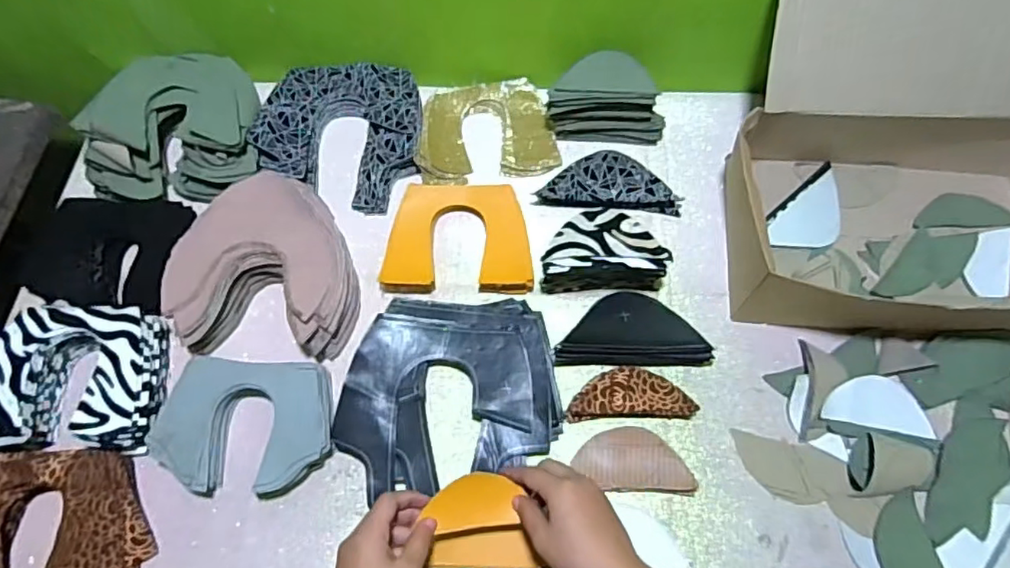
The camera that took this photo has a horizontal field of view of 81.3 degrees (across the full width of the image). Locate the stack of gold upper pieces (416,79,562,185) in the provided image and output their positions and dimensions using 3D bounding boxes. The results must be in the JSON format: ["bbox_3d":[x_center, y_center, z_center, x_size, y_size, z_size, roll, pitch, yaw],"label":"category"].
[{"bbox_3d":[-0.023,-0.188,0.703,0.160,0.029,0.131,-7,68,-2],"label":"stack of gold upper pieces"}]

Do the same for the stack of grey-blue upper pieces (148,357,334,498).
[{"bbox_3d":[-0.243,0.134,0.557,0.159,0.037,0.122,1,65,1],"label":"stack of grey-blue upper pieces"}]

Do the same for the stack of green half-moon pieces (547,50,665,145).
[{"bbox_3d":[0.117,-0.215,0.676,0.133,0.070,0.064,2,65,4],"label":"stack of green half-moon pieces"}]

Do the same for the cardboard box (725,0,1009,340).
[{"bbox_3d":[0.401,-0.139,0.544,0.337,0.251,0.331,1,65,3],"label":"cardboard box"}]

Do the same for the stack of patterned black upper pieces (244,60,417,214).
[{"bbox_3d":[-0.193,-0.179,0.693,0.184,0.033,0.188,0,65,1],"label":"stack of patterned black upper pieces"}]

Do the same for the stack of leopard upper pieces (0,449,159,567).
[{"bbox_3d":[-0.417,0.221,0.525,0.188,0.039,0.138,-2,65,0],"label":"stack of leopard upper pieces"}]

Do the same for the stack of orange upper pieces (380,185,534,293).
[{"bbox_3d":[-0.048,-0.051,0.639,0.153,0.021,0.122,2,65,2],"label":"stack of orange upper pieces"}]

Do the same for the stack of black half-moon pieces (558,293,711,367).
[{"bbox_3d":[0.125,0.044,0.586,0.145,0.028,0.076,0,65,1],"label":"stack of black half-moon pieces"}]

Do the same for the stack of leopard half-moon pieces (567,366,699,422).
[{"bbox_3d":[0.120,0.105,0.566,0.115,0.011,0.049,0,65,1],"label":"stack of leopard half-moon pieces"}]

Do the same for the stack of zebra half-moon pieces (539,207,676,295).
[{"bbox_3d":[0.102,-0.033,0.597,0.126,0.065,0.064,-2,65,2],"label":"stack of zebra half-moon pieces"}]

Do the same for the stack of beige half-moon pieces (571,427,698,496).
[{"bbox_3d":[0.119,0.163,0.545,0.105,0.015,0.057,2,65,2],"label":"stack of beige half-moon pieces"}]

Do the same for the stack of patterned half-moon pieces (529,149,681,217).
[{"bbox_3d":[0.118,-0.118,0.669,0.158,0.021,0.074,1,65,1],"label":"stack of patterned half-moon pieces"}]

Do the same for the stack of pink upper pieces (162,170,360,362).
[{"bbox_3d":[-0.244,-0.019,0.620,0.181,0.061,0.184,3,65,2],"label":"stack of pink upper pieces"}]

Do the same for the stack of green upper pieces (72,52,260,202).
[{"bbox_3d":[-0.375,-0.193,0.674,0.173,0.065,0.177,-4,65,-1],"label":"stack of green upper pieces"}]

